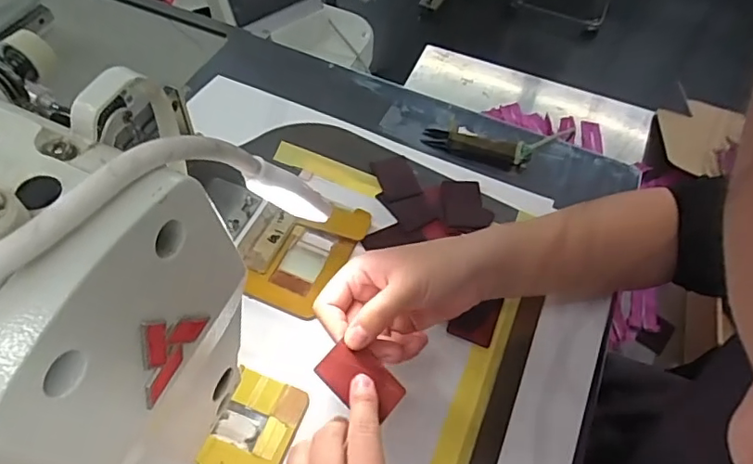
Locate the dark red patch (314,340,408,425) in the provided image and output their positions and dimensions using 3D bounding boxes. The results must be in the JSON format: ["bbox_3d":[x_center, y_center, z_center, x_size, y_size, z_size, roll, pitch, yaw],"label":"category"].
[{"bbox_3d":[-0.009,0.089,0.329,0.051,0.006,0.033,46,57,-3],"label":"dark red patch"}]

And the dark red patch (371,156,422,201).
[{"bbox_3d":[0.019,-0.051,0.513,0.035,0.004,0.049,-15,58,-13],"label":"dark red patch"}]

